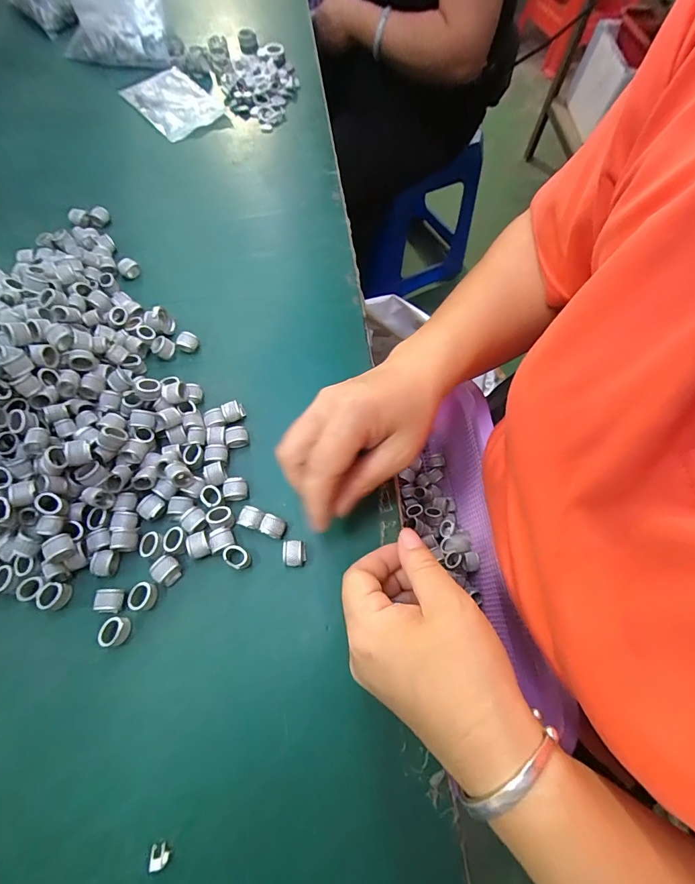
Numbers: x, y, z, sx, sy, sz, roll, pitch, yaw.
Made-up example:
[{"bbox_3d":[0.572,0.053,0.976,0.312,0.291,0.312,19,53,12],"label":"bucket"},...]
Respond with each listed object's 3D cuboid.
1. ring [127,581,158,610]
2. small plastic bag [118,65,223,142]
[{"bbox_3d":[-0.130,0.097,0.254,0.015,0.012,0.016,-1,66,-2],"label":"ring"},{"bbox_3d":[-0.199,-0.392,0.463,0.078,0.013,0.108,-34,73,-16],"label":"small plastic bag"}]

